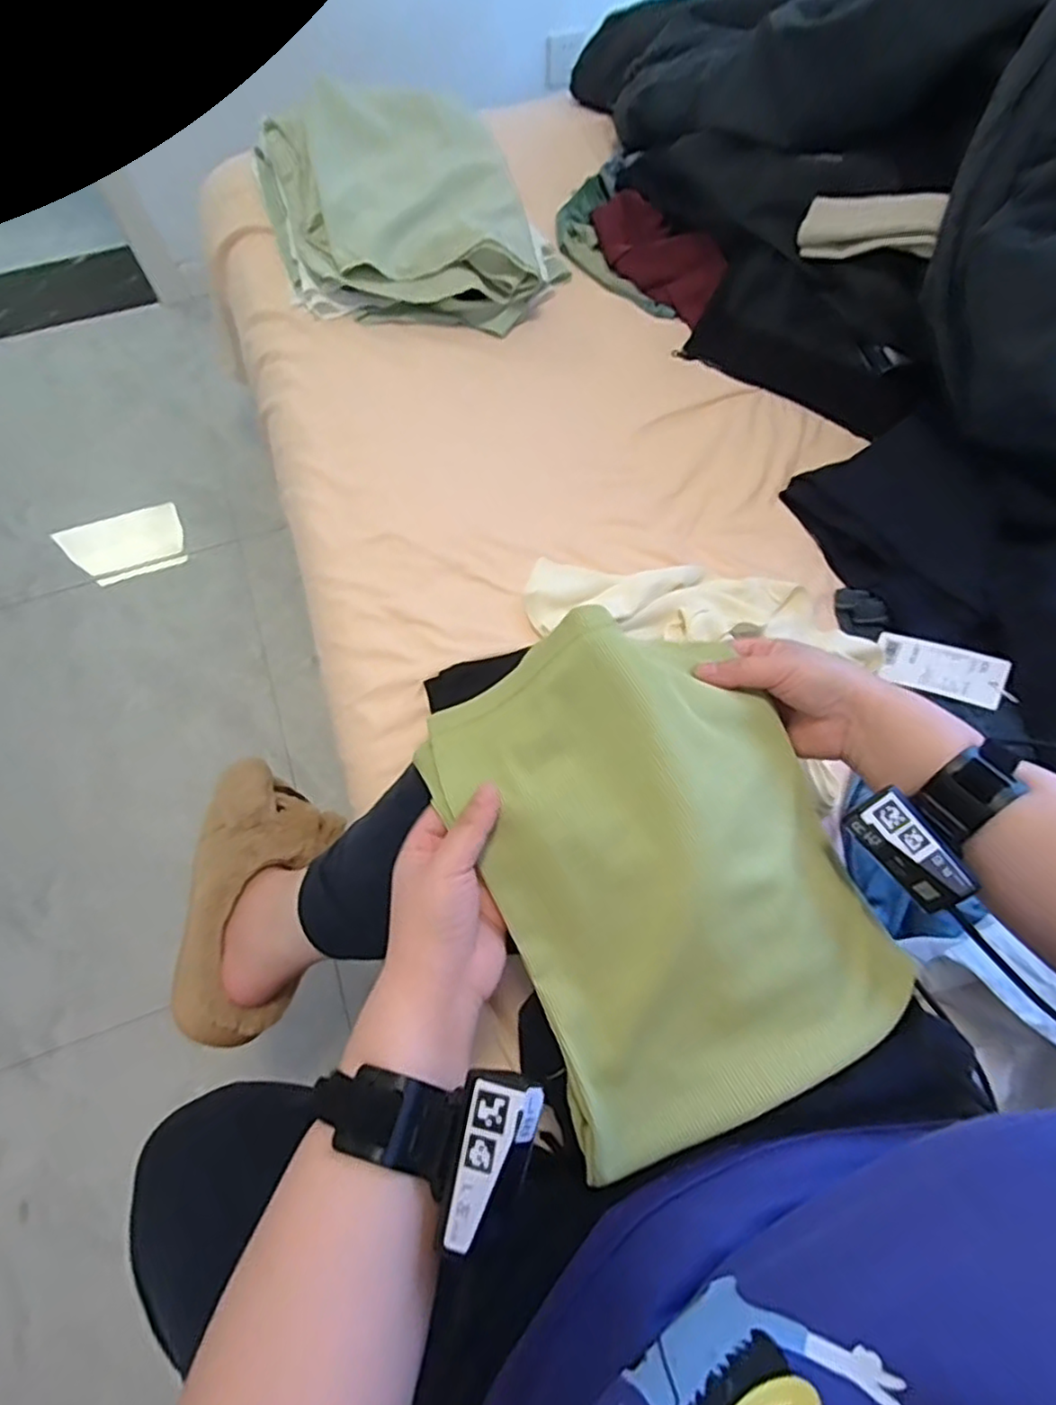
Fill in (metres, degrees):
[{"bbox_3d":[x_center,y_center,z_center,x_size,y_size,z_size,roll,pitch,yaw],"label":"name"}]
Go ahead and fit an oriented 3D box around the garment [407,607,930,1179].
[{"bbox_3d":[0.081,0.083,0.380,0.218,0.081,0.278,-23,67,-12],"label":"garment"}]

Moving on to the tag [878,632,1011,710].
[{"bbox_3d":[0.390,-0.033,0.609,0.107,0.005,0.059,21,68,27],"label":"tag"}]

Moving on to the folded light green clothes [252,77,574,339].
[{"bbox_3d":[-0.159,-0.648,0.837,0.338,0.116,0.363,-16,67,-7],"label":"folded light green clothes"}]

